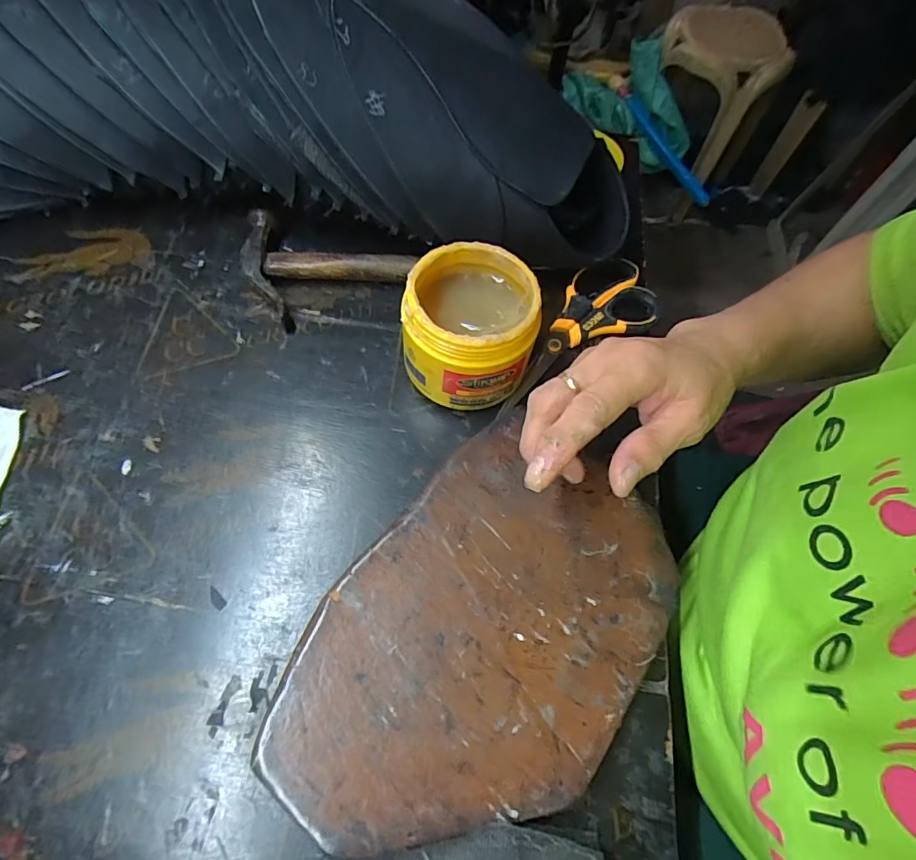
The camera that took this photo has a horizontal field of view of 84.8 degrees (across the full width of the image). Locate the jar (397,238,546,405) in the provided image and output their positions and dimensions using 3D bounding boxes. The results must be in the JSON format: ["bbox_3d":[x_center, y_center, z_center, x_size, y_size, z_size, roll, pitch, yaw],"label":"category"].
[{"bbox_3d":[0.009,-0.070,0.364,0.093,0.088,0.089,3,63,-2],"label":"jar"}]

